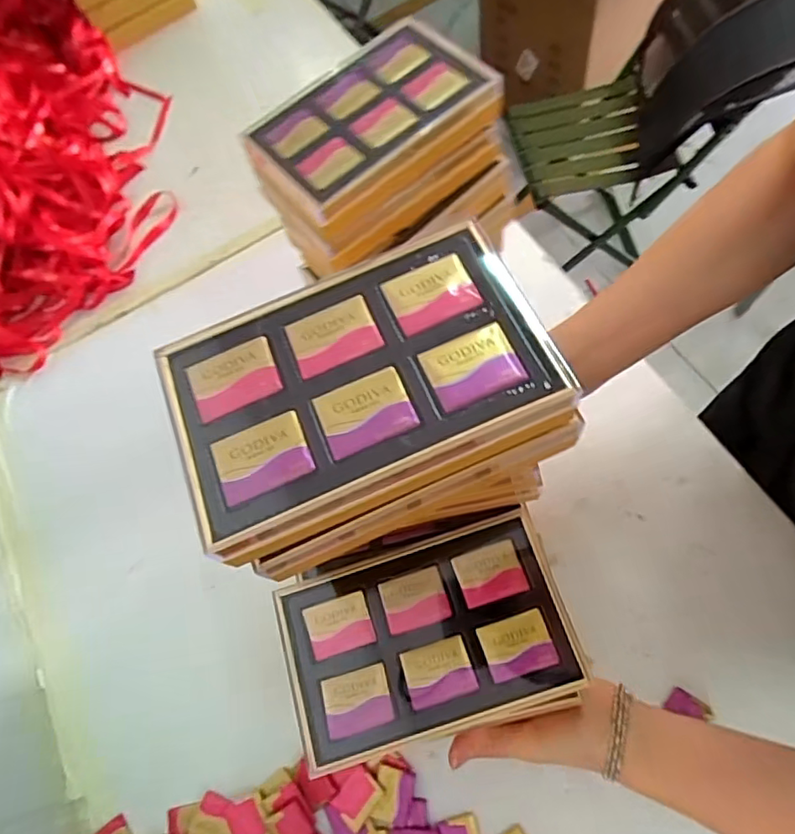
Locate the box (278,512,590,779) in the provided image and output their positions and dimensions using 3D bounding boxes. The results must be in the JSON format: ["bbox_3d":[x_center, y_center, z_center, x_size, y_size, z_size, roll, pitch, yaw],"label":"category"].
[{"bbox_3d":[0.015,0.130,0.335,0.165,0.021,0.102,-16,64,-4],"label":"box"}]

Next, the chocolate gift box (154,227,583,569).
[{"bbox_3d":[-0.019,-0.017,0.250,0.163,0.022,0.106,-22,64,-7],"label":"chocolate gift box"}]

